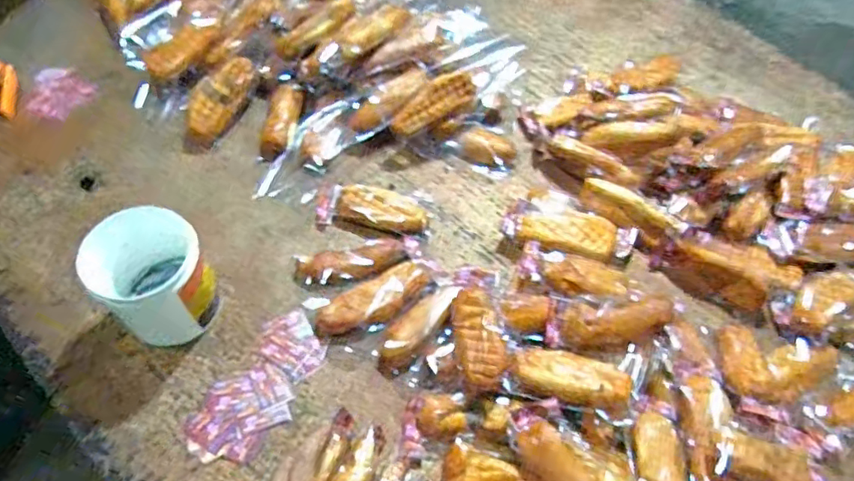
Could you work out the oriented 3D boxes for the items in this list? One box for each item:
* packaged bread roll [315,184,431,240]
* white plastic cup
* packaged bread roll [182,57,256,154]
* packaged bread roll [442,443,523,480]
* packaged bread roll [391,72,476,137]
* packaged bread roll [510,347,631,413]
[{"bbox_3d":[-0.071,-0.045,0.746,0.152,0.037,0.069,9,59,0],"label":"packaged bread roll"},{"bbox_3d":[-0.284,0.045,0.602,0.104,0.159,0.102,2,59,-4],"label":"white plastic cup"},{"bbox_3d":[-0.302,-0.197,0.803,0.064,0.044,0.154,29,83,12],"label":"packaged bread roll"},{"bbox_3d":[0.068,0.246,0.575,0.103,0.030,0.043,18,59,5],"label":"packaged bread roll"},{"bbox_3d":[0.009,-0.190,0.791,0.130,0.044,0.044,-32,67,0],"label":"packaged bread roll"},{"bbox_3d":[0.150,0.146,0.595,0.122,0.042,0.057,15,59,4],"label":"packaged bread roll"}]

